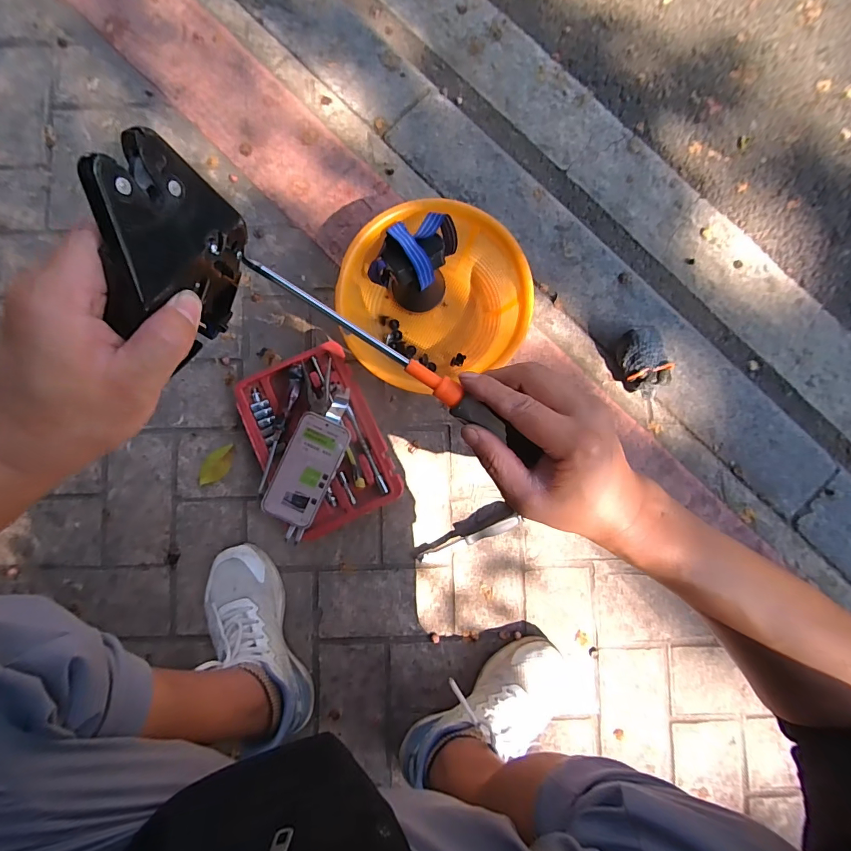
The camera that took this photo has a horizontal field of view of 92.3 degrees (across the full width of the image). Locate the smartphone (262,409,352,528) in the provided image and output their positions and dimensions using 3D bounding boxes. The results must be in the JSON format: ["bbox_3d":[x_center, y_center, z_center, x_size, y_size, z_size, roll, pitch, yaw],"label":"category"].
[{"bbox_3d":[-0.163,0.061,0.558,0.074,0.009,0.149,26,90,-1],"label":"smartphone"}]

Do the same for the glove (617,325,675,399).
[{"bbox_3d":[0.331,-0.095,0.624,0.066,0.059,0.103,-11,86,-1],"label":"glove"}]

